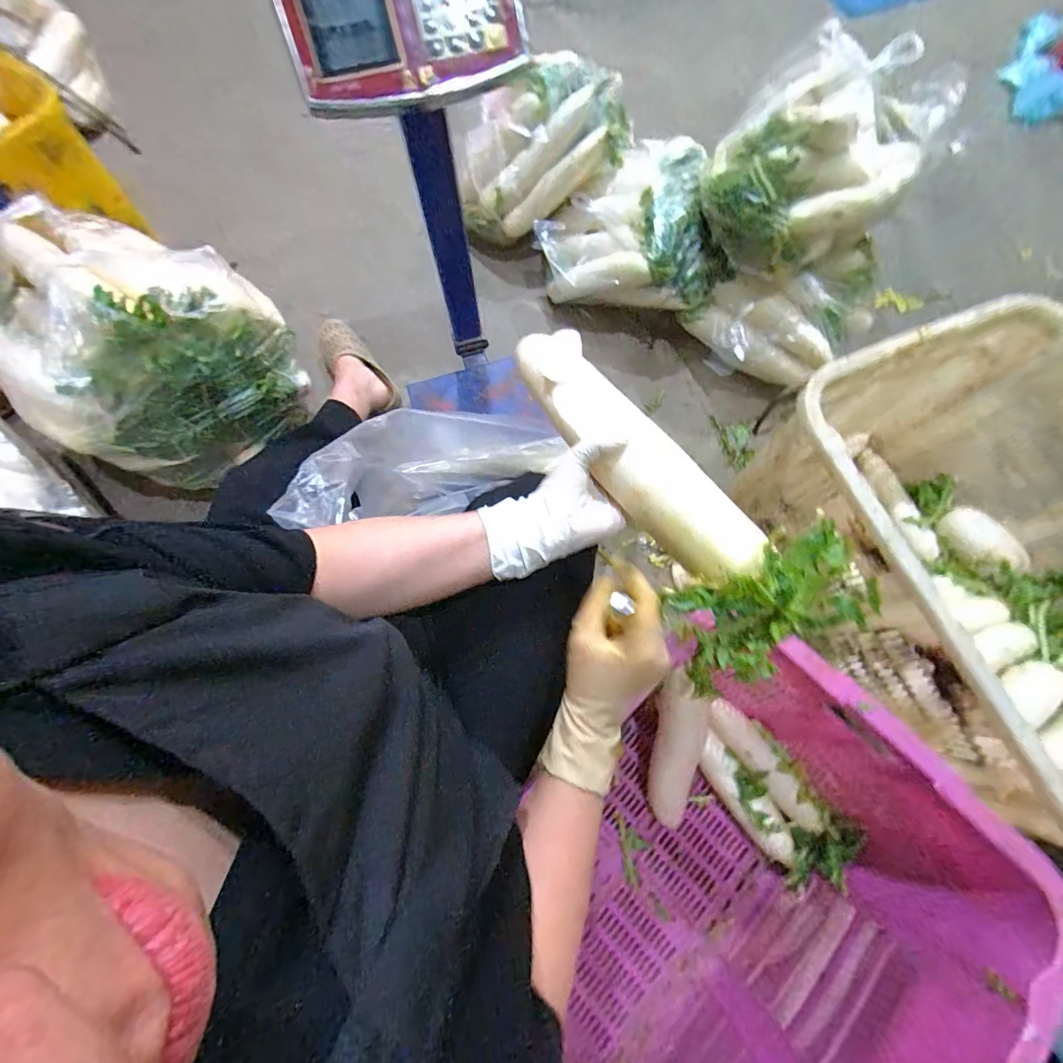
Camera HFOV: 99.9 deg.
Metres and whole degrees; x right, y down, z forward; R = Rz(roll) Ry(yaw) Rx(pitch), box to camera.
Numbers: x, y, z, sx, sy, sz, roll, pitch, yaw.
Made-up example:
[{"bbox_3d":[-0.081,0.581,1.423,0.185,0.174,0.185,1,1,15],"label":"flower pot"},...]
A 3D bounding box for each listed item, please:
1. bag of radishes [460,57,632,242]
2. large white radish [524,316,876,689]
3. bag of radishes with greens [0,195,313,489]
[{"bbox_3d":[0.035,-0.843,1.008,0.392,0.258,0.192,-7,73,-3],"label":"bag of radishes"},{"bbox_3d":[0.104,-0.067,0.419,0.126,0.074,0.414,-30,66,-9],"label":"large white radish"},{"bbox_3d":[-0.649,-0.312,0.718,0.404,0.260,0.360,27,75,7],"label":"bag of radishes with greens"}]

